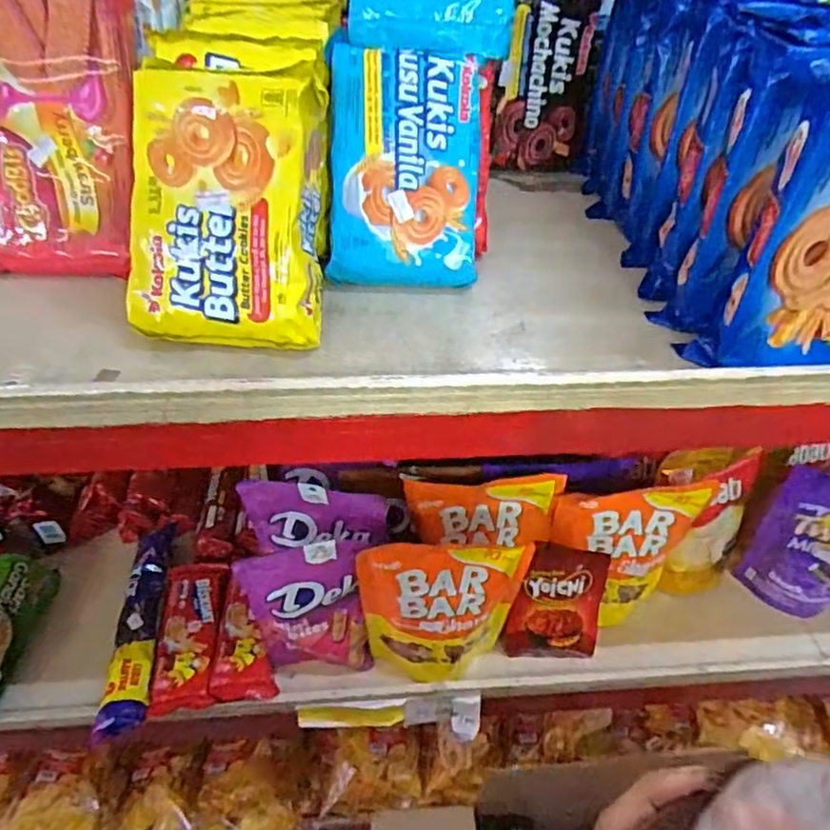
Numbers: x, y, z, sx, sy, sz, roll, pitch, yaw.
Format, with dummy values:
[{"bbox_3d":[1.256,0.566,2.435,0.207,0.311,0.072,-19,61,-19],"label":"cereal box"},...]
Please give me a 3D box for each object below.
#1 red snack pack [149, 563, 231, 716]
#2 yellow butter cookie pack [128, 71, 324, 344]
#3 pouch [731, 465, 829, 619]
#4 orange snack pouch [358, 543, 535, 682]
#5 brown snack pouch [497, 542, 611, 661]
[{"bbox_3d":[-0.239,0.231,0.662,0.063,0.016,0.161,-3,42,-6],"label":"red snack pack"},{"bbox_3d":[-0.116,-0.127,0.393,0.113,0.160,0.028,5,6,-2],"label":"yellow butter cookie pack"},{"bbox_3d":[0.457,0.152,0.680,0.152,0.200,0.032,12,43,11],"label":"pouch"},{"bbox_3d":[0.026,0.197,0.600,0.149,0.201,0.042,-3,42,-6],"label":"orange snack pouch"},{"bbox_3d":[0.149,0.203,0.663,0.095,0.133,0.024,6,12,3],"label":"brown snack pouch"}]

